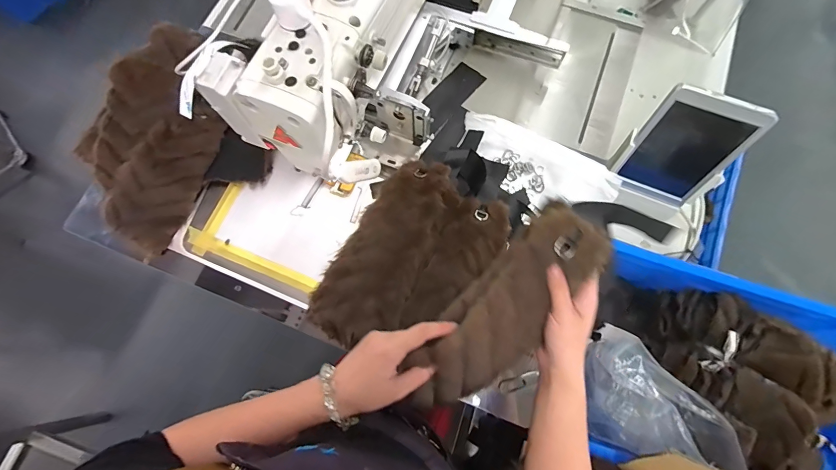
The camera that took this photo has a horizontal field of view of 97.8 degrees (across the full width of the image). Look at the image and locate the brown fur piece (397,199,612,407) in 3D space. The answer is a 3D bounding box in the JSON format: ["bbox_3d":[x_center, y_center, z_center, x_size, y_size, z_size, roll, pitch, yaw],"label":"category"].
[{"bbox_3d":[0.091,0.086,0.383,0.094,0.047,0.254,39,96,11],"label":"brown fur piece"}]

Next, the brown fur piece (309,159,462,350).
[{"bbox_3d":[-0.039,0.016,0.498,0.113,0.030,0.269,29,76,8],"label":"brown fur piece"}]

